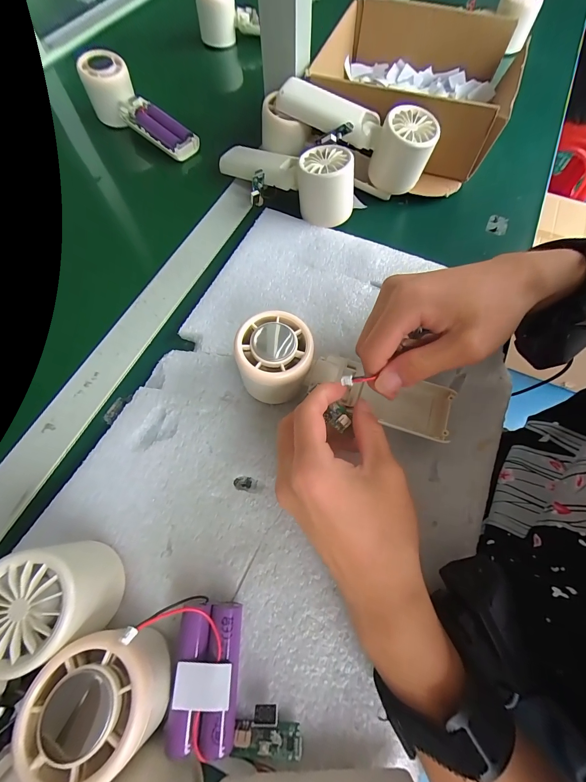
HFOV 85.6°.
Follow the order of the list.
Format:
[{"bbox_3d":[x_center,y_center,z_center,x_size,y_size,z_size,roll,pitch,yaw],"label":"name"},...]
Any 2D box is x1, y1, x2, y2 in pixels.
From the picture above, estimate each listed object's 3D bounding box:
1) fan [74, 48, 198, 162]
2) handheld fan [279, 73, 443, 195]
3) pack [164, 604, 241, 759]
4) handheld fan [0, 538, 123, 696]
[{"bbox_3d":[-0.190,-0.352,0.405,0.157,0.053,0.048,38,73,1],"label":"fan"},{"bbox_3d":[0.065,-0.266,0.339,0.164,0.064,0.059,27,70,11],"label":"handheld fan"},{"bbox_3d":[-0.050,0.162,0.182,0.038,0.025,0.066,2,67,1],"label":"pack"},{"bbox_3d":[-0.177,0.150,0.170,0.164,0.061,0.059,-39,73,-15],"label":"handheld fan"}]

